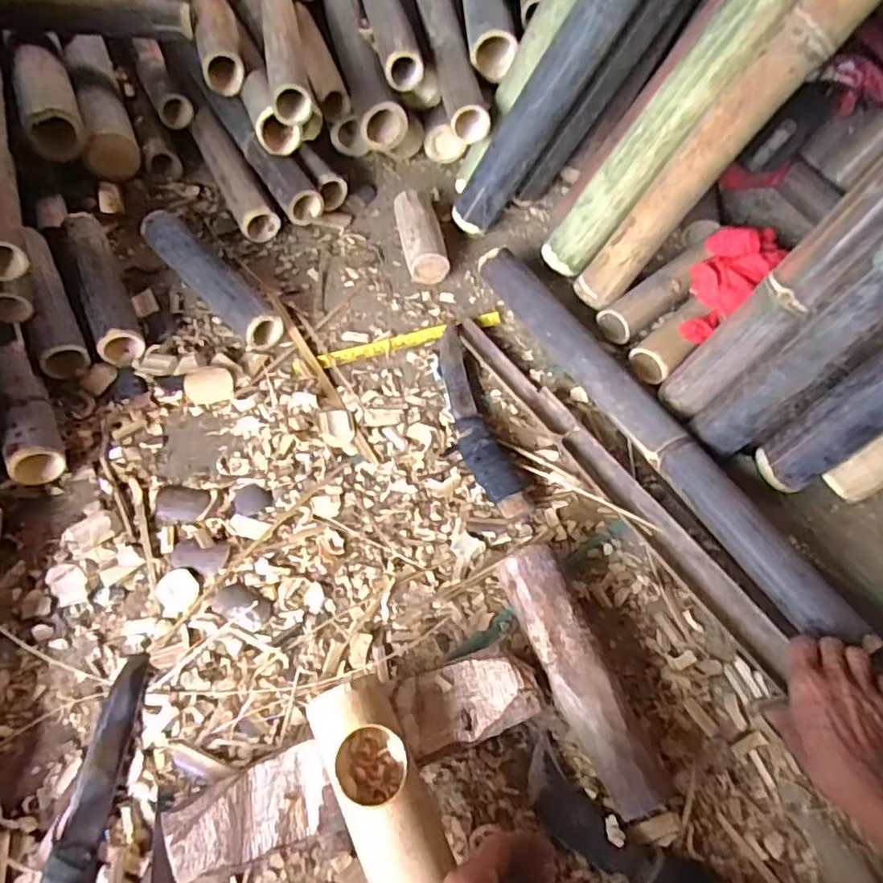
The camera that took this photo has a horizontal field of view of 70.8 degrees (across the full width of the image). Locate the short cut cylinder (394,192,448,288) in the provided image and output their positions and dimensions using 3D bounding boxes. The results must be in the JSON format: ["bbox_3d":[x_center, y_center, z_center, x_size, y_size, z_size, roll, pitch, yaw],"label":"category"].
[{"bbox_3d":[-0.033,-0.309,0.936,0.058,0.058,0.163,-10,59,-9],"label":"short cut cylinder"}]

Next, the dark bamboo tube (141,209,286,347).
[{"bbox_3d":[-0.325,-0.228,0.868,0.273,0.068,0.054,40,65,20],"label":"dark bamboo tube"}]

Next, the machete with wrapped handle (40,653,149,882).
[{"bbox_3d":[-0.304,0.319,0.527,0.040,0.020,0.269,1,58,-2],"label":"machete with wrapped handle"}]

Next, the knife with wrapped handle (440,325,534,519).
[{"bbox_3d":[0.039,-0.028,0.776,0.054,0.027,0.280,-16,60,-12],"label":"knife with wrapped handle"}]

